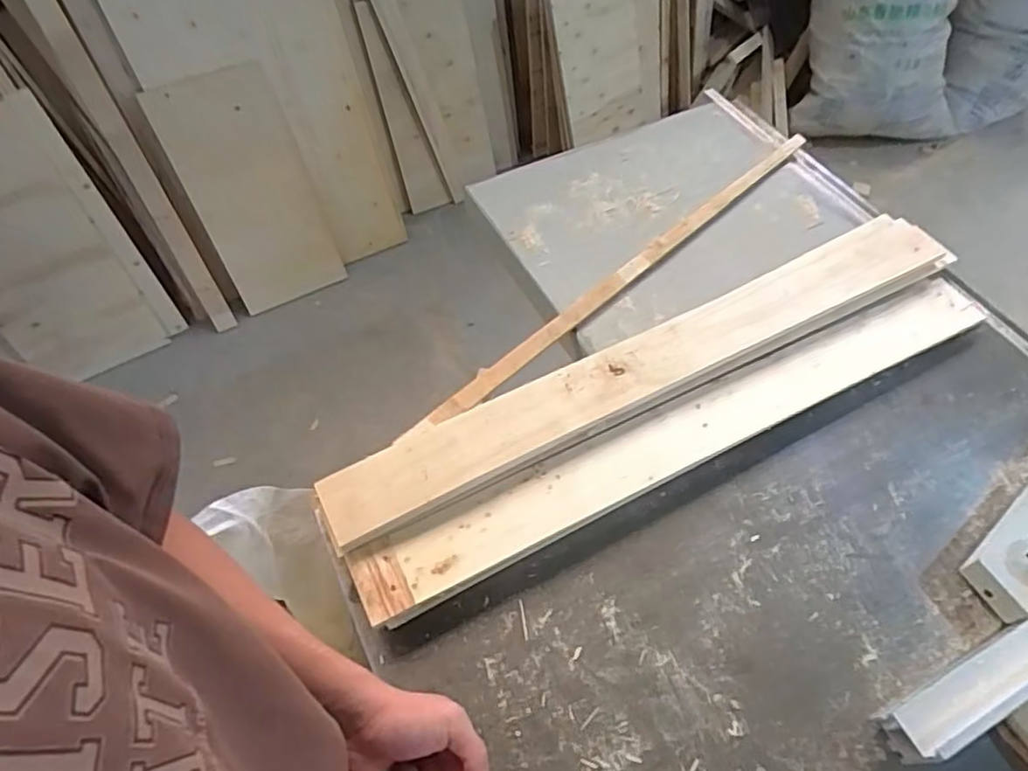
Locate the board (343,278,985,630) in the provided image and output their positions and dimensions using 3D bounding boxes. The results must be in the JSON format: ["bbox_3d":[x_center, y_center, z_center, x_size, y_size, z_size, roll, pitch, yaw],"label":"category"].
[{"bbox_3d":[0.235,0.056,0.827,0.901,0.046,0.089,-23,69,-17],"label":"board"}]

